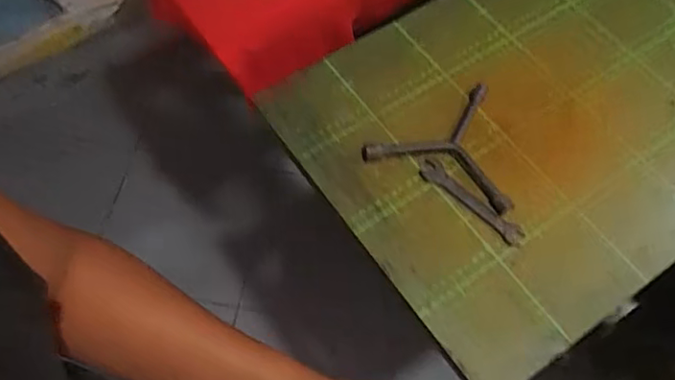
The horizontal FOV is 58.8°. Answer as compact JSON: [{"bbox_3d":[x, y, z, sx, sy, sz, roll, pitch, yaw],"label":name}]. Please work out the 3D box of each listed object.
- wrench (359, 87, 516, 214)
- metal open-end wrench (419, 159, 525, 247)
[{"bbox_3d":[0.122,-0.059,0.635,0.156,0.017,0.136,20,63,10],"label":"wrench"},{"bbox_3d":[0.135,0.014,0.611,0.026,0.006,0.121,-41,69,-20],"label":"metal open-end wrench"}]

